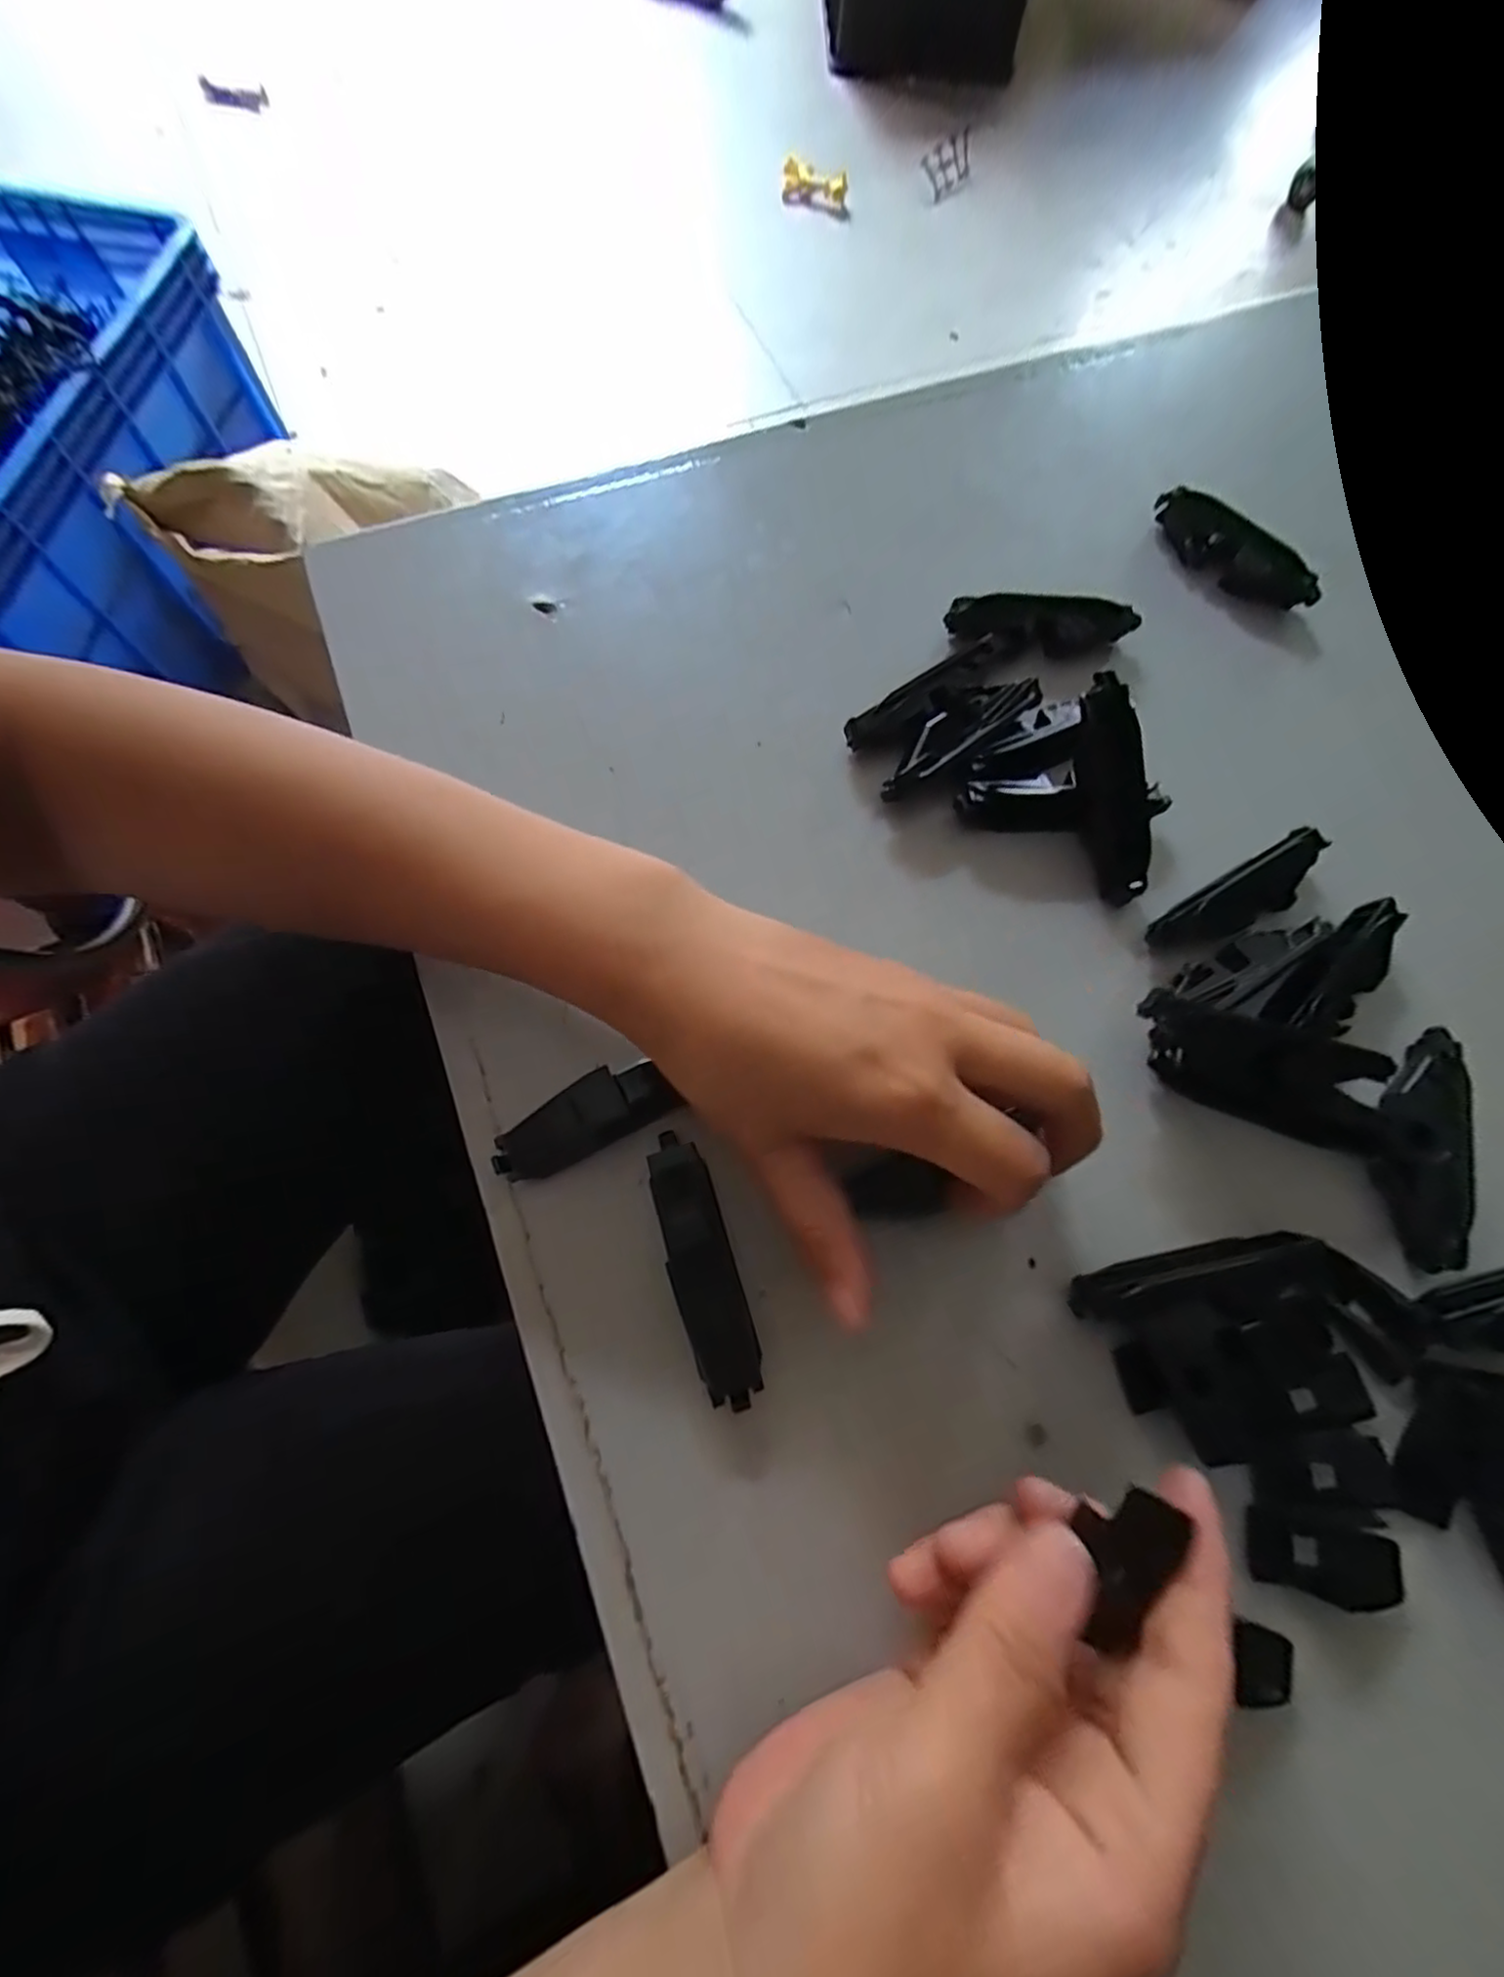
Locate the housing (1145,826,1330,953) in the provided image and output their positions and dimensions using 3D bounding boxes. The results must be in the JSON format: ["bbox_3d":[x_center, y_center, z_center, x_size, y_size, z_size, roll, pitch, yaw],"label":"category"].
[{"bbox_3d":[0.183,-0.034,0.259,0.074,0.016,0.020,-30,76,-11],"label":"housing"}]

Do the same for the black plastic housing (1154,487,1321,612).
[{"bbox_3d":[0.212,-0.193,0.309,0.079,0.022,0.017,43,76,11],"label":"black plastic housing"}]

